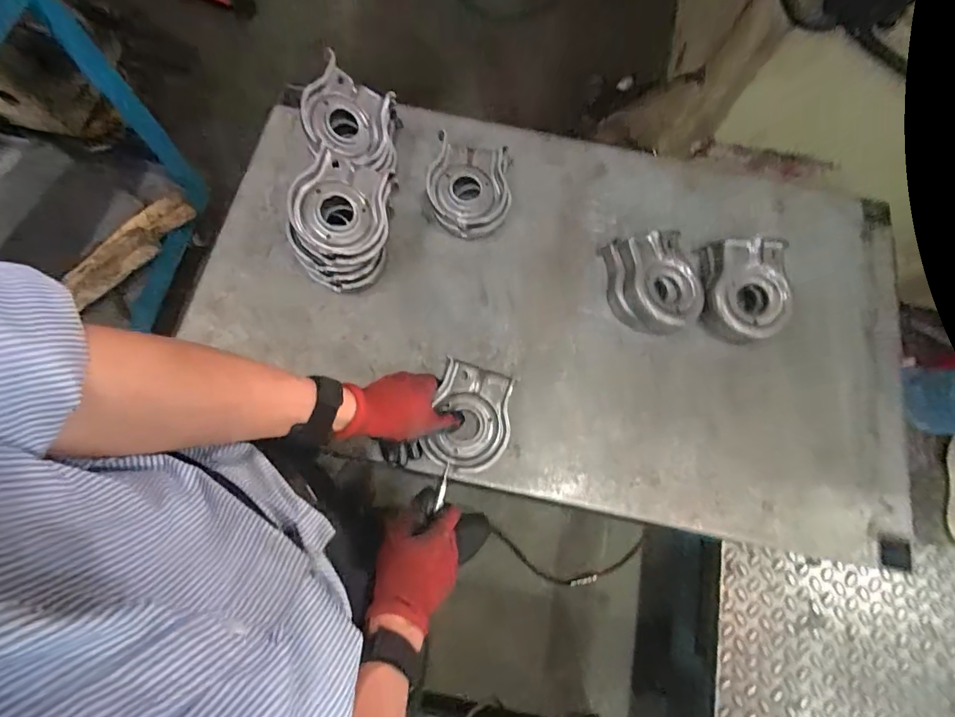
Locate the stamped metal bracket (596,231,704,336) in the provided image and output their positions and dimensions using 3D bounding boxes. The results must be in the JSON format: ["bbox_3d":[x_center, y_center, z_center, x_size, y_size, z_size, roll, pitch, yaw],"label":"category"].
[{"bbox_3d":[0.229,-0.098,0.575,0.113,0.054,0.125,-7,74,-5],"label":"stamped metal bracket"}]

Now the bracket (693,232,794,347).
[{"bbox_3d":[0.343,-0.090,0.572,0.102,0.061,0.127,4,74,-1],"label":"bracket"}]

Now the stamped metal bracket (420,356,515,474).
[{"bbox_3d":[-0.006,0.069,0.523,0.085,0.032,0.122,11,73,3],"label":"stamped metal bracket"}]

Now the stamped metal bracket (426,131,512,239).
[{"bbox_3d":[-0.010,-0.231,0.600,0.108,0.038,0.130,-2,74,-3],"label":"stamped metal bracket"}]

